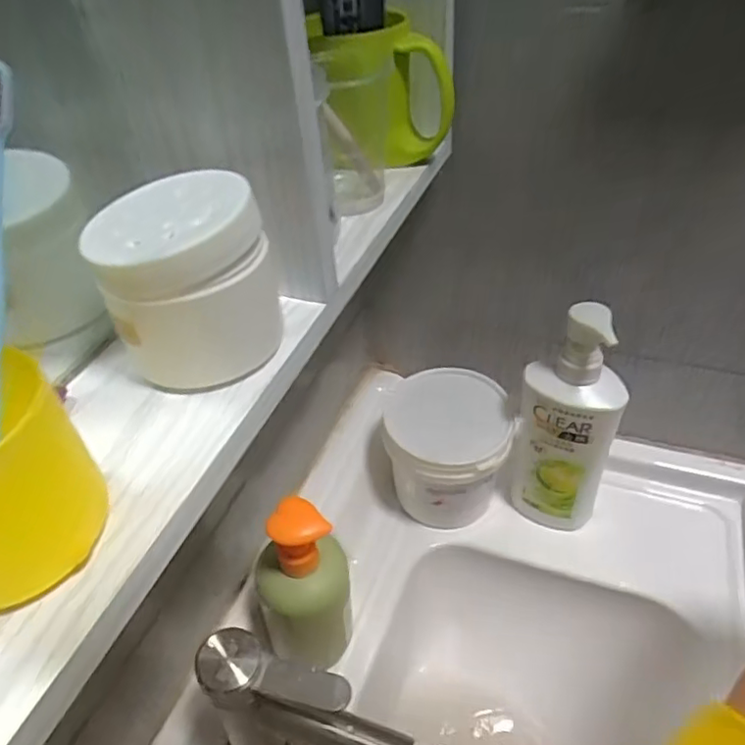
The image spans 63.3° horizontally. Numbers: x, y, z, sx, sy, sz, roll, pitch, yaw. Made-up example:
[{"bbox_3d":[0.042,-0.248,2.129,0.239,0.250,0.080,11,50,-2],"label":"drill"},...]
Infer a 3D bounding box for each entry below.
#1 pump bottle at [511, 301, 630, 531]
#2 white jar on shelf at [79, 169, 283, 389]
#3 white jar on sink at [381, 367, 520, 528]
[{"bbox_3d":[0.177,0.049,0.551,0.084,0.242,0.047,12,44,19],"label":"pump bottle"},{"bbox_3d":[-0.086,-0.044,0.287,0.077,0.073,0.078,-21,44,-17],"label":"white jar on shelf"},{"bbox_3d":[0.078,0.084,0.623,0.120,0.123,0.118,-3,42,3],"label":"white jar on sink"}]

